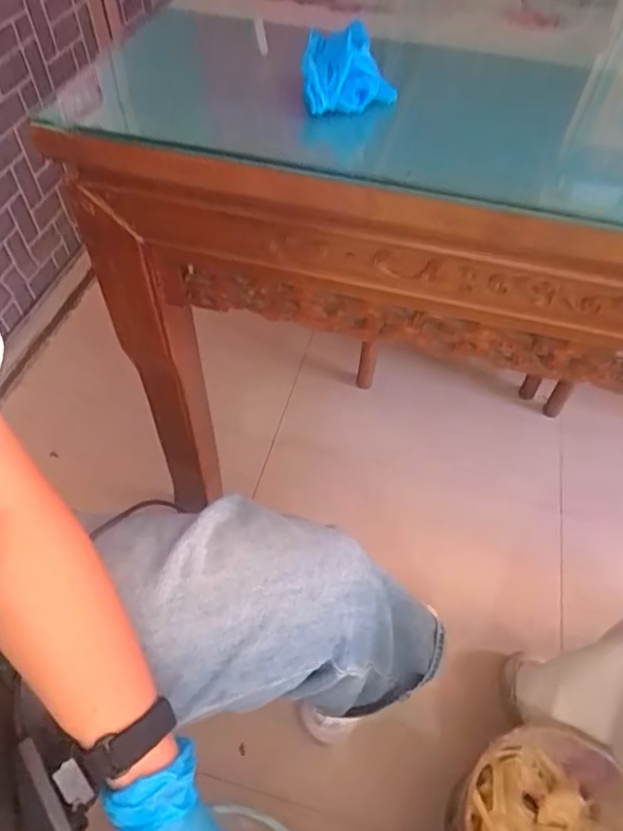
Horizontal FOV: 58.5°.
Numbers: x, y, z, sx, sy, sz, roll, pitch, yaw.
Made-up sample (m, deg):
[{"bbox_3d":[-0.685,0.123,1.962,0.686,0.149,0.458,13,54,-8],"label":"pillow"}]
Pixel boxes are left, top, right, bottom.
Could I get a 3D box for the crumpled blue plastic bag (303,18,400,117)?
[{"bbox_3d":[0.030,-0.265,0.427,0.071,0.050,0.070,4,53,2],"label":"crumpled blue plastic bag"}]

